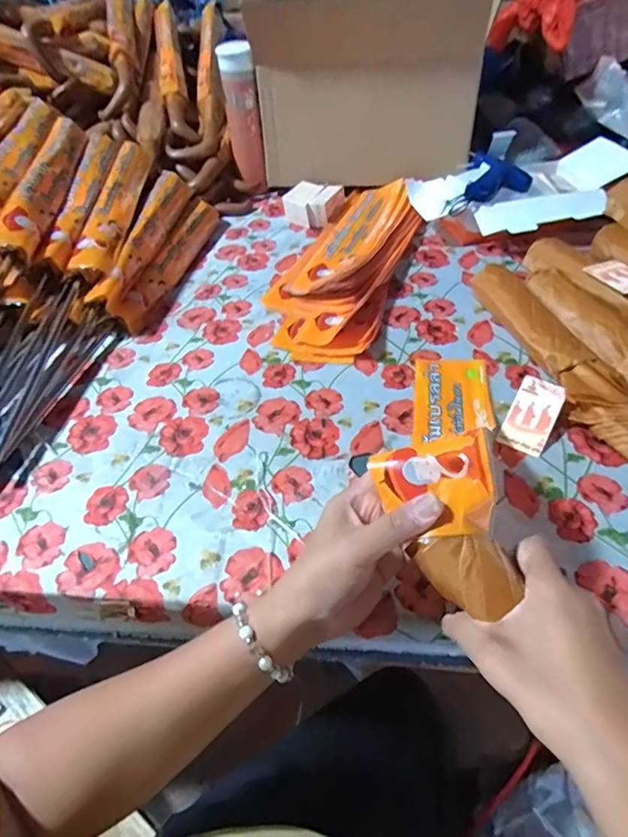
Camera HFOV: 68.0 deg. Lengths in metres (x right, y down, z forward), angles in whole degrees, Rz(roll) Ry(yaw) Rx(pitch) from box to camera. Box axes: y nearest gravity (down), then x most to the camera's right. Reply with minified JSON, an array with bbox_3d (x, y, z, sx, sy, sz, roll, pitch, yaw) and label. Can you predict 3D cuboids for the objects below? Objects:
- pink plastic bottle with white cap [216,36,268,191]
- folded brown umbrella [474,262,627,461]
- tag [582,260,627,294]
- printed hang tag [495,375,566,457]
[{"bbox_3d":[-0.120,-0.502,0.789,0.052,0.201,0.051,-15,49,-10],"label":"pink plastic bottle with white cap"},{"bbox_3d":[0.257,-0.053,0.475,0.053,0.034,0.334,-15,49,-10],"label":"folded brown umbrella"},{"bbox_3d":[0.331,-0.153,0.501,0.034,0.006,0.074,-28,39,5],"label":"tag"},{"bbox_3d":[0.206,-0.003,0.440,0.041,0.004,0.075,27,78,21],"label":"printed hang tag"}]

